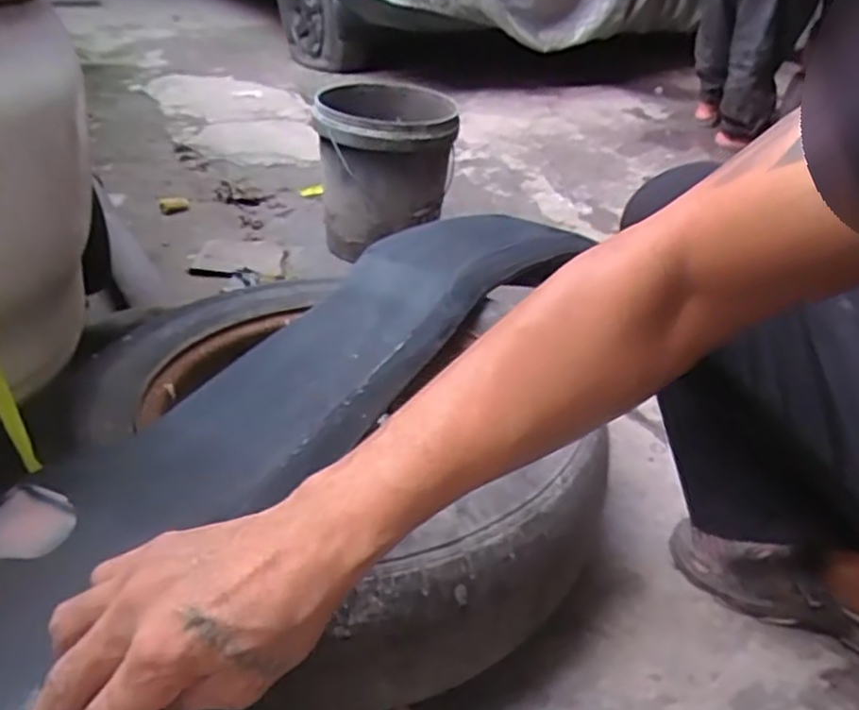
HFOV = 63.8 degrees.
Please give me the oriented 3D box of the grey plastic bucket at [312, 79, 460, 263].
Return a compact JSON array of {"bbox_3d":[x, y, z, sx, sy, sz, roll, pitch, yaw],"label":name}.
[{"bbox_3d":[-0.090,-0.398,1.487,0.265,0.290,0.264,2,33,-1],"label":"grey plastic bucket"}]

